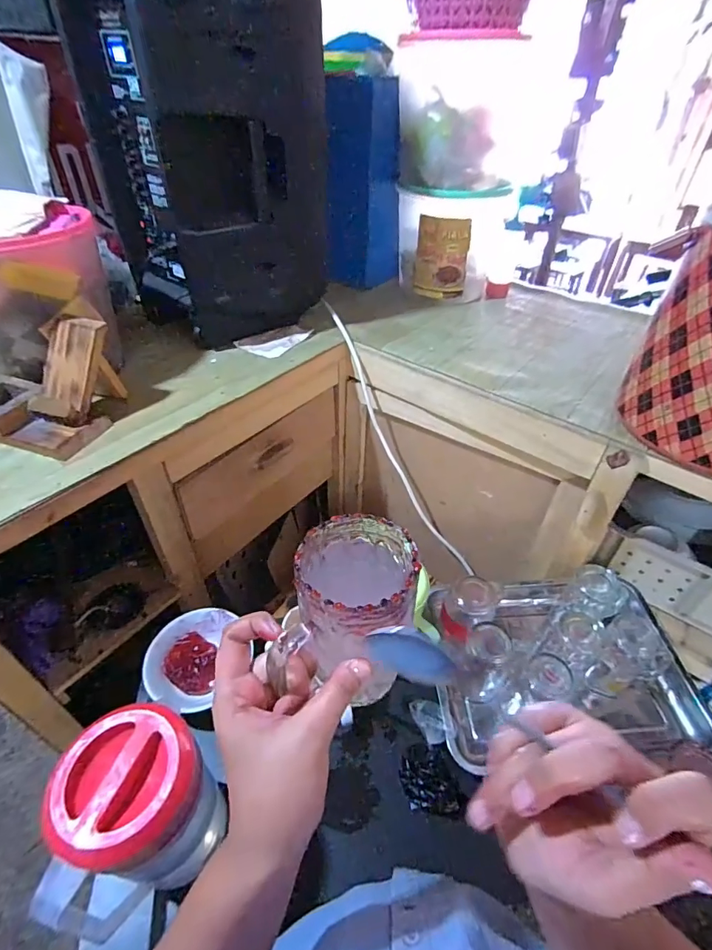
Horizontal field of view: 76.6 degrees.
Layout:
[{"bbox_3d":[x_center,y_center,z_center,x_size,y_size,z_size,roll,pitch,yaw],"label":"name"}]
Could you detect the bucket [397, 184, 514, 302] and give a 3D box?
[{"bbox_3d":[0.231,-0.545,1.069,0.214,0.223,0.215,1,43,-1],"label":"bucket"}]

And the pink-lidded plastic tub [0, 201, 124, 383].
[{"bbox_3d":[-0.518,-0.284,0.713,0.198,0.211,0.211,1,43,-1],"label":"pink-lidded plastic tub"}]

